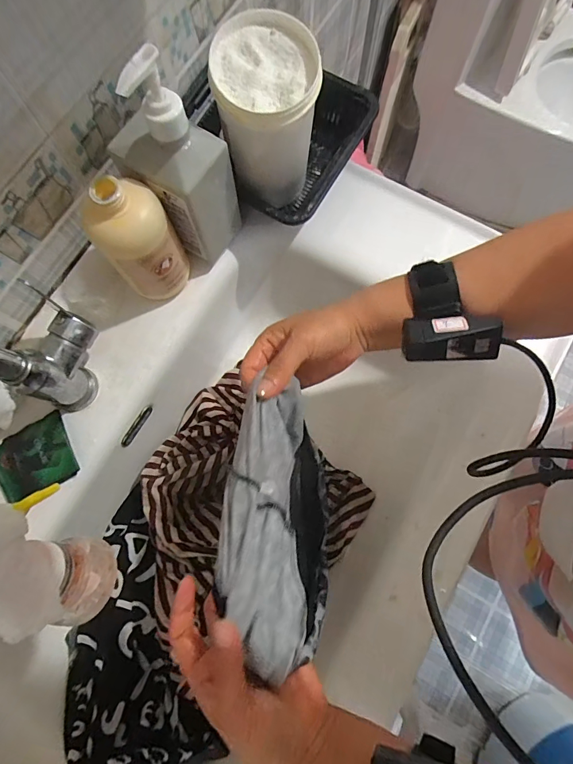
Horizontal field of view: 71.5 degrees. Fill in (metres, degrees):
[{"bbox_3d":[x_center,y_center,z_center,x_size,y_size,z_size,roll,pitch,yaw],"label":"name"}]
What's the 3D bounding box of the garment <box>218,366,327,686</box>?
[{"bbox_3d":[-0.003,0.111,0.338,0.082,0.118,0.199,5,77,2],"label":"garment"}]

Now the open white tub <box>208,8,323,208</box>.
[{"bbox_3d":[-0.017,-0.246,0.393,0.088,0.146,0.087,0,77,1],"label":"open white tub"}]

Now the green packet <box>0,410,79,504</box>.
[{"bbox_3d":[-0.256,0.079,0.399,0.079,0.012,0.069,-30,71,-1],"label":"green packet"}]

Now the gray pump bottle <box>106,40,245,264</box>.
[{"bbox_3d":[-0.099,-0.195,0.352,0.080,0.186,0.062,29,79,7],"label":"gray pump bottle"}]

